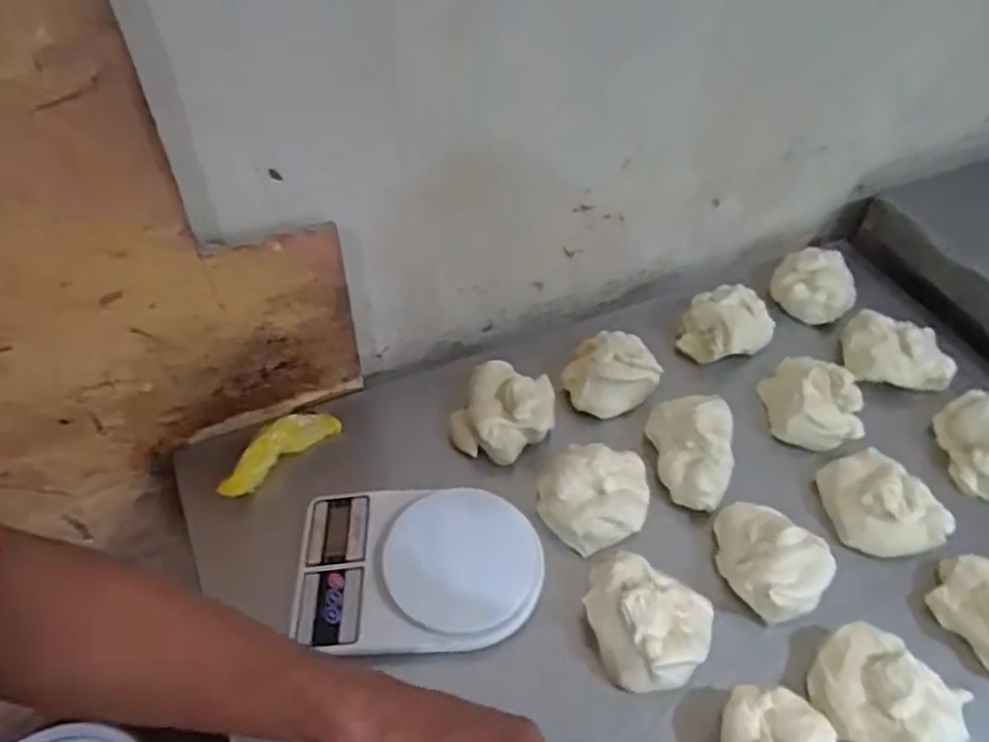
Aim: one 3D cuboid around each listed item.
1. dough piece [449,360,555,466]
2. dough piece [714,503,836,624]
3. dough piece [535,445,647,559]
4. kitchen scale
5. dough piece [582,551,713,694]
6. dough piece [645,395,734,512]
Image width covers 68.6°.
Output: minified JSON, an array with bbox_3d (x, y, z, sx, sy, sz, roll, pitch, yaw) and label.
[{"bbox_3d":[0.008,0.037,0.731,0.104,0.052,0.106,0,49,-1],"label":"dough piece"},{"bbox_3d":[0.240,0.165,0.646,0.089,0.065,0.106,-35,58,-27],"label":"dough piece"},{"bbox_3d":[0.097,0.110,0.682,0.110,0.049,0.099,-13,51,-13],"label":"dough piece"},{"bbox_3d":[-0.068,0.170,0.637,0.214,0.032,0.153,2,49,0],"label":"kitchen scale"},{"bbox_3d":[0.124,0.203,0.604,0.109,0.050,0.099,23,52,18],"label":"dough piece"},{"bbox_3d":[0.193,0.071,0.715,0.079,0.054,0.119,9,49,7],"label":"dough piece"}]

